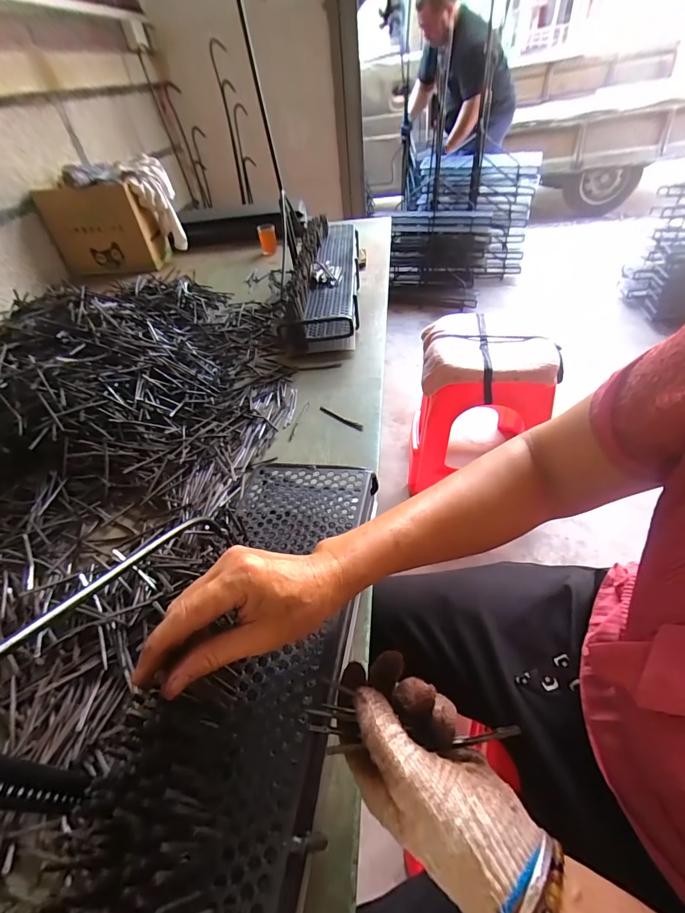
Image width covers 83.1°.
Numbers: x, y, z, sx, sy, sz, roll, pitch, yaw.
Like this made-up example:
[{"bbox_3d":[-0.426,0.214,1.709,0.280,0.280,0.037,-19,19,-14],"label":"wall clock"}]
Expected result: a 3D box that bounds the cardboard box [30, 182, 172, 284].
[{"bbox_3d":[-0.743,-0.709,1.225,0.308,0.244,0.124,-4,45,4],"label":"cardboard box"}]

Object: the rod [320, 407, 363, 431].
[{"bbox_3d":[-0.003,-0.063,0.641,0.095,0.004,0.011,29,55,30],"label":"rod"}]

